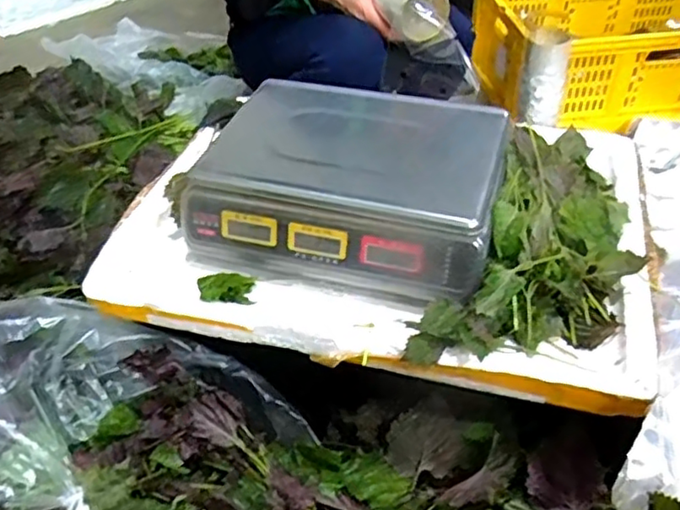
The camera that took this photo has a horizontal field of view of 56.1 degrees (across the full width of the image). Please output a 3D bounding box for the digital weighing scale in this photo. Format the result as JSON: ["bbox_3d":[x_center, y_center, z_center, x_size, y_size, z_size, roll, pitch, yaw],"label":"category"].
[{"bbox_3d":[0.015,-0.090,0.763,0.345,0.101,0.272,13,44,15],"label":"digital weighing scale"}]

